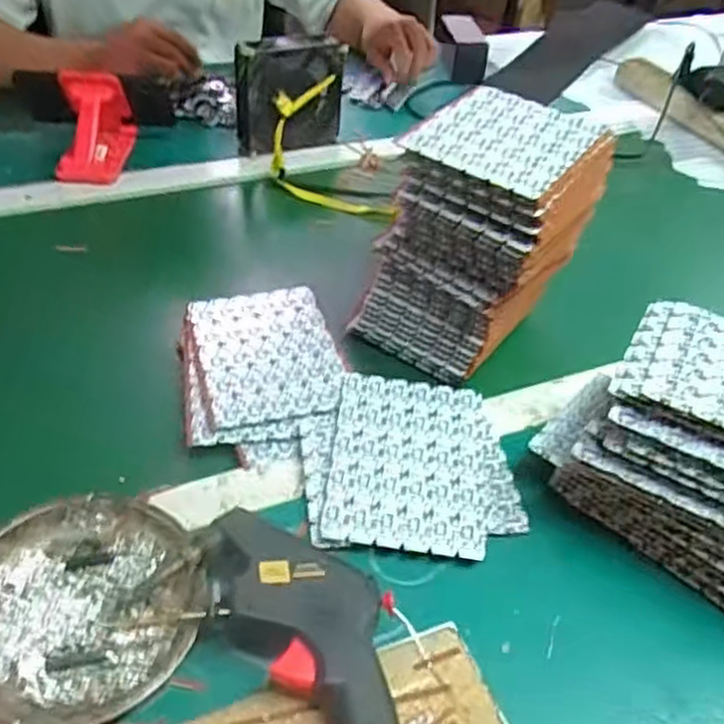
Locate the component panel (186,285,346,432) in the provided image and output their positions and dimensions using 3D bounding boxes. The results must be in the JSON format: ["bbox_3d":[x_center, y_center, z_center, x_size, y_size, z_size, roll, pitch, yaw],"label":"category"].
[{"bbox_3d":[-0.078,-0.007,0.609,0.110,0.013,0.152,-9,45,-15],"label":"component panel"}]

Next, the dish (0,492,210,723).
[{"bbox_3d":[-0.165,0.140,0.433,0.141,0.030,0.140,3,43,-3],"label":"dish"}]

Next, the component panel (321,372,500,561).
[{"bbox_3d":[0.038,0.070,0.536,0.115,0.012,0.146,7,43,2],"label":"component panel"}]

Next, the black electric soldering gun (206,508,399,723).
[{"bbox_3d":[-0.024,0.159,0.420,0.084,0.040,0.187,-25,51,-28],"label":"black electric soldering gun"}]

